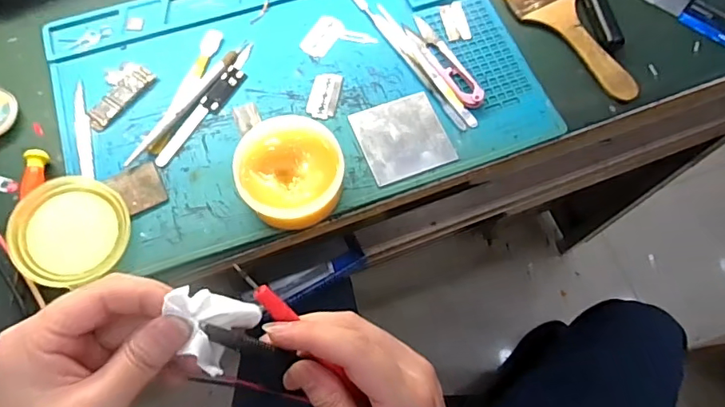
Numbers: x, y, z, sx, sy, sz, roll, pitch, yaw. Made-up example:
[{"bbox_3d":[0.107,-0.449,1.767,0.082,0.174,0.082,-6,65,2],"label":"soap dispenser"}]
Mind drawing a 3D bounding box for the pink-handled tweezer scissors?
[{"bbox_3d":[0.068,-0.121,0.427,0.023,0.012,0.102,-26,72,-11],"label":"pink-handled tweezer scissors"}]

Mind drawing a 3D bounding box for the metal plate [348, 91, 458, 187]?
[{"bbox_3d":[0.032,-0.053,0.404,0.066,0.004,0.069,-18,71,-8],"label":"metal plate"}]

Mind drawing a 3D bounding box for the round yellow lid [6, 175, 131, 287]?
[{"bbox_3d":[-0.208,0.018,0.363,0.074,0.019,0.079,1,69,-2],"label":"round yellow lid"}]

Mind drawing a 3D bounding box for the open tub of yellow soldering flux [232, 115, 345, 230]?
[{"bbox_3d":[-0.051,-0.020,0.366,0.072,0.045,0.069,1,69,-2],"label":"open tub of yellow soldering flux"}]

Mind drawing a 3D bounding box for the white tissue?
[{"bbox_3d":[-0.079,0.065,0.263,0.036,0.039,0.040,14,69,4],"label":"white tissue"}]

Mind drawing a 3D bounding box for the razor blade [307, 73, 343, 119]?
[{"bbox_3d":[-0.031,-0.089,0.419,0.023,0.004,0.042,12,69,3],"label":"razor blade"}]

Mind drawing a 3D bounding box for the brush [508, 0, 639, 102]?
[{"bbox_3d":[0.177,-0.156,0.445,0.066,0.009,0.165,-18,71,-8],"label":"brush"}]

